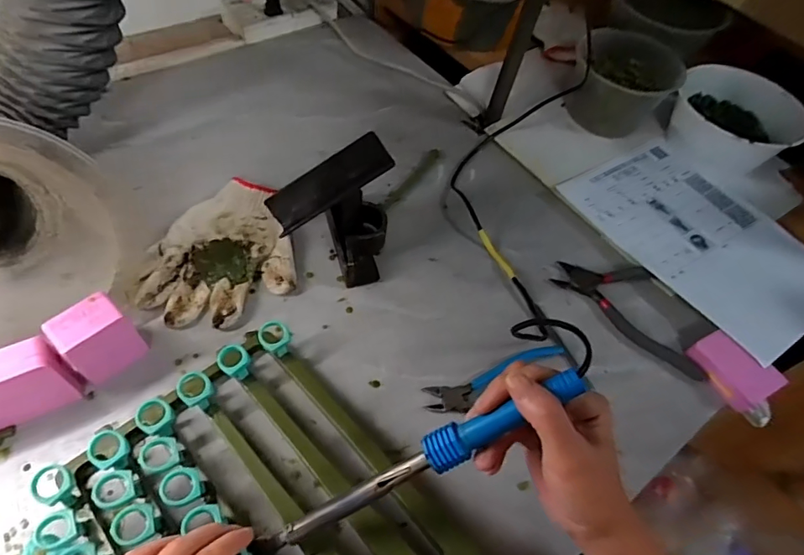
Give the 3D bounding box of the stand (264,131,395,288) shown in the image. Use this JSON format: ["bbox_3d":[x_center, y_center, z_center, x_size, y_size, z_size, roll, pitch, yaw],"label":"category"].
[{"bbox_3d":[-0.066,-0.062,0.517,0.119,0.115,0.098,-16,57,-16],"label":"stand"}]

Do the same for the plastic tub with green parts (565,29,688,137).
[{"bbox_3d":[0.310,-0.280,0.711,0.139,0.101,0.128,3,54,-4],"label":"plastic tub with green parts"}]

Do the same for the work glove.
[{"bbox_3d":[-0.192,-0.027,0.530,0.149,0.032,0.169,-3,54,-7],"label":"work glove"}]

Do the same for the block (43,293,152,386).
[{"bbox_3d":[-0.267,0.056,0.439,0.034,0.071,0.053,38,59,20],"label":"block"}]

